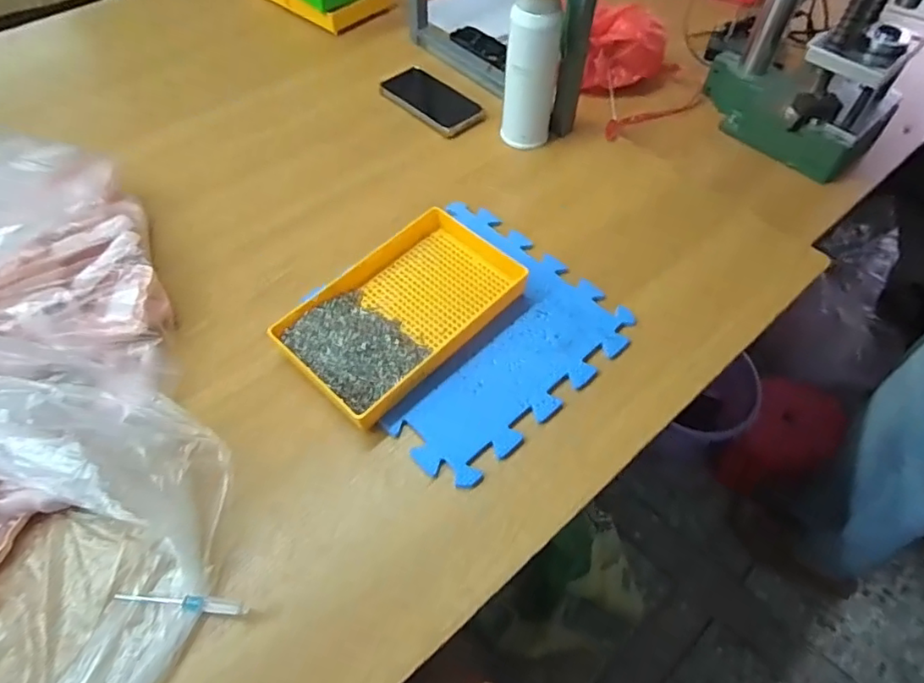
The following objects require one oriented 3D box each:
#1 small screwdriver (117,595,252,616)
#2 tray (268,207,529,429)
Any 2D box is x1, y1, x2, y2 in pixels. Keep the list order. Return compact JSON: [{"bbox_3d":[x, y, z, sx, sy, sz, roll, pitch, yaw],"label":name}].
[{"bbox_3d":[-0.225,0.208,0.461,0.110,0.014,0.011,6,55,3],"label":"small screwdriver"},{"bbox_3d":[-0.057,-0.037,0.622,0.157,0.038,0.264,39,63,24],"label":"tray"}]

